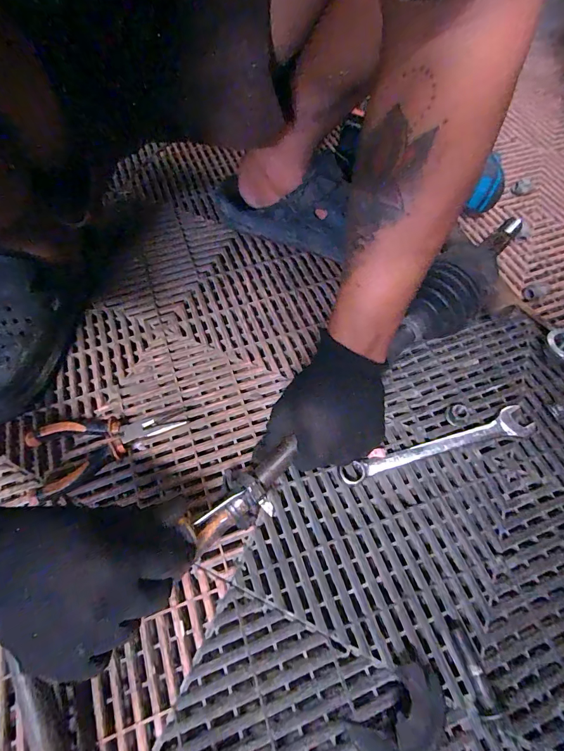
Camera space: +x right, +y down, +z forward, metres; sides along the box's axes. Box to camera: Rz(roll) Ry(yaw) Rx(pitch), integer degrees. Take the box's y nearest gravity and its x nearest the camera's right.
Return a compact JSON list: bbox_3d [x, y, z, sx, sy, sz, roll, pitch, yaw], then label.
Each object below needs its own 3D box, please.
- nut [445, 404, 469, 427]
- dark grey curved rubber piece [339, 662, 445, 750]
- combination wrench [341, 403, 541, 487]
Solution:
[{"bbox_3d":[0.181,0.042,0.384,0.023,0.015,0.023,0,59,0],"label":"nut"},{"bbox_3d":[0.086,0.243,0.264,0.071,0.020,0.042,-36,66,-20],"label":"dark grey curved rubber piece"},{"bbox_3d":[0.160,0.072,0.374,0.210,0.012,0.030,-16,60,-10],"label":"combination wrench"}]

